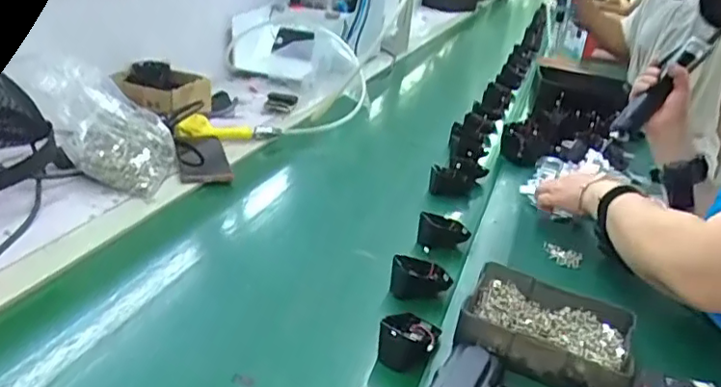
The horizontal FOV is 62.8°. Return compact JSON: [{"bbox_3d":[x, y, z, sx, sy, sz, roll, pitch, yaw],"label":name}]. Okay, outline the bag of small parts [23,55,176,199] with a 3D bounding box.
[{"bbox_3d":[-0.359,-0.101,0.858,0.187,0.141,0.131,12,25,14],"label":"bag of small parts"}]

